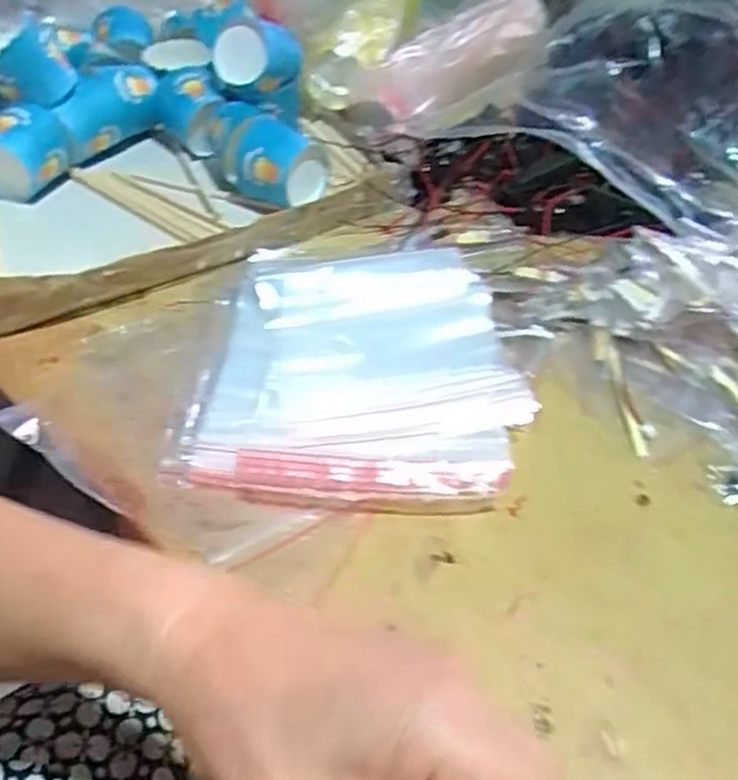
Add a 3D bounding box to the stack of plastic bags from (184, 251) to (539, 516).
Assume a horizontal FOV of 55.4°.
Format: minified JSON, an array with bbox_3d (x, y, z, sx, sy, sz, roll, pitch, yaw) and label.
[{"bbox_3d":[-0.002,-0.019,0.408,0.169,0.020,0.197,4,45,3],"label":"stack of plastic bags"}]

